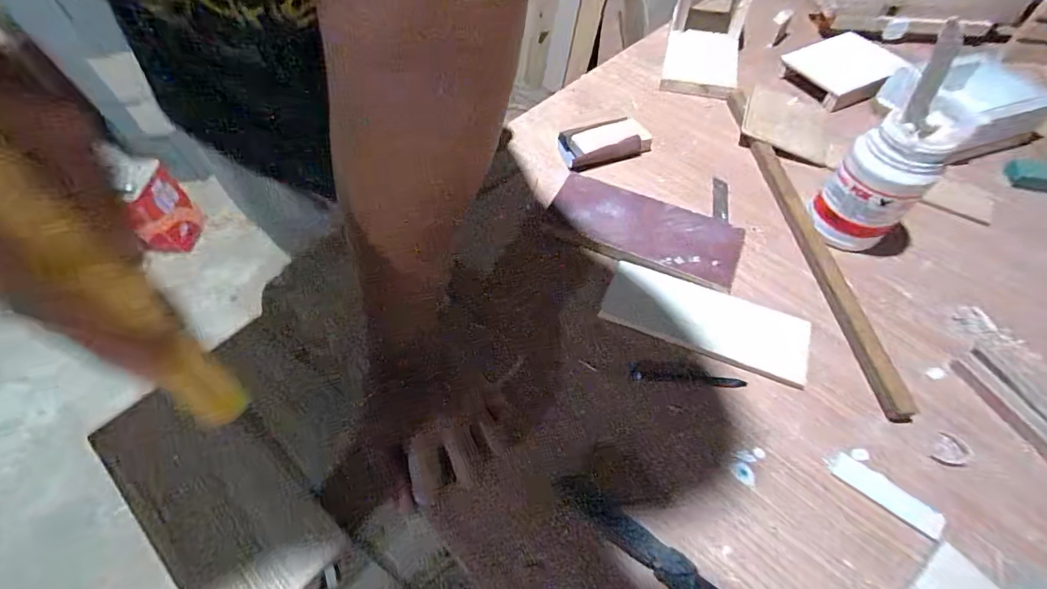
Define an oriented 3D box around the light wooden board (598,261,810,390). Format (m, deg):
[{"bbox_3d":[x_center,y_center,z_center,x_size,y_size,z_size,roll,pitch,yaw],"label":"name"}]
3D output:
[{"bbox_3d":[0.177,0.023,0.436,0.191,0.015,0.074,19,60,13],"label":"light wooden board"}]

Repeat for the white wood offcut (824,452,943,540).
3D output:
[{"bbox_3d":[0.286,0.156,0.353,0.080,0.004,0.023,37,65,22],"label":"white wood offcut"}]

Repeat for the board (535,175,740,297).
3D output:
[{"bbox_3d":[0.132,-0.075,0.500,0.212,0.015,0.103,22,61,15],"label":"board"}]

